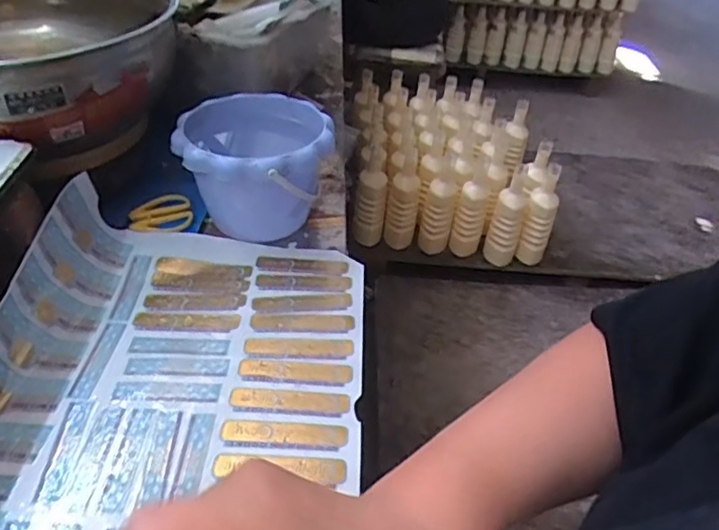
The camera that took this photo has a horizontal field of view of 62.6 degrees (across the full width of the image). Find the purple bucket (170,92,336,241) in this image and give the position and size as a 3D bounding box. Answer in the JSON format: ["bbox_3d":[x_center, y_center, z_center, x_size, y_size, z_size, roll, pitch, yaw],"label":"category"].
[{"bbox_3d":[-0.108,-0.100,0.633,0.147,0.119,0.169,-5,40,-8],"label":"purple bucket"}]

